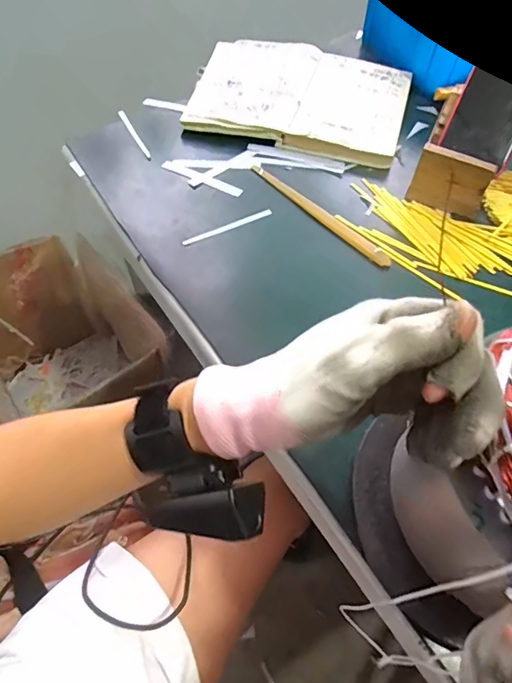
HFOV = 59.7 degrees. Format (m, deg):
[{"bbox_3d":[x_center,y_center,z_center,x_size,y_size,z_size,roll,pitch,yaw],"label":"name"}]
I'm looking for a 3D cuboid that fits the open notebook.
[{"bbox_3d":[0.059,-0.335,0.608,0.282,0.021,0.201,16,59,8],"label":"open notebook"}]

